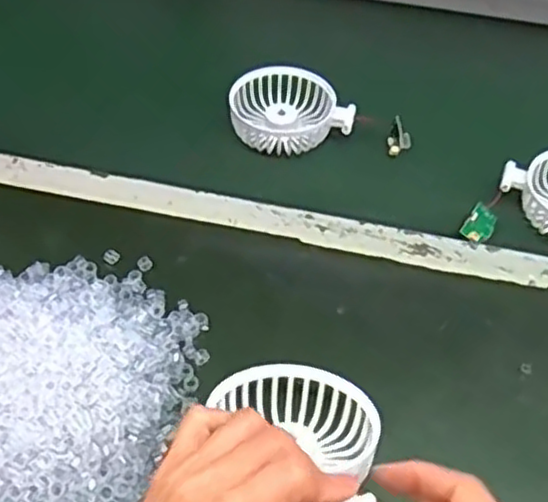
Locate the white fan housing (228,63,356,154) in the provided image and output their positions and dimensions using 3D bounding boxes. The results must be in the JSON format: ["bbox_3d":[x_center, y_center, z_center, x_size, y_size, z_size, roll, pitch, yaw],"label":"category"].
[{"bbox_3d":[0.012,-0.125,0.615,0.099,0.031,0.083,-6,50,-7],"label":"white fan housing"}]

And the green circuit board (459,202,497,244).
[{"bbox_3d":[0.160,-0.019,0.548,0.023,0.008,0.031,35,77,-7],"label":"green circuit board"}]

